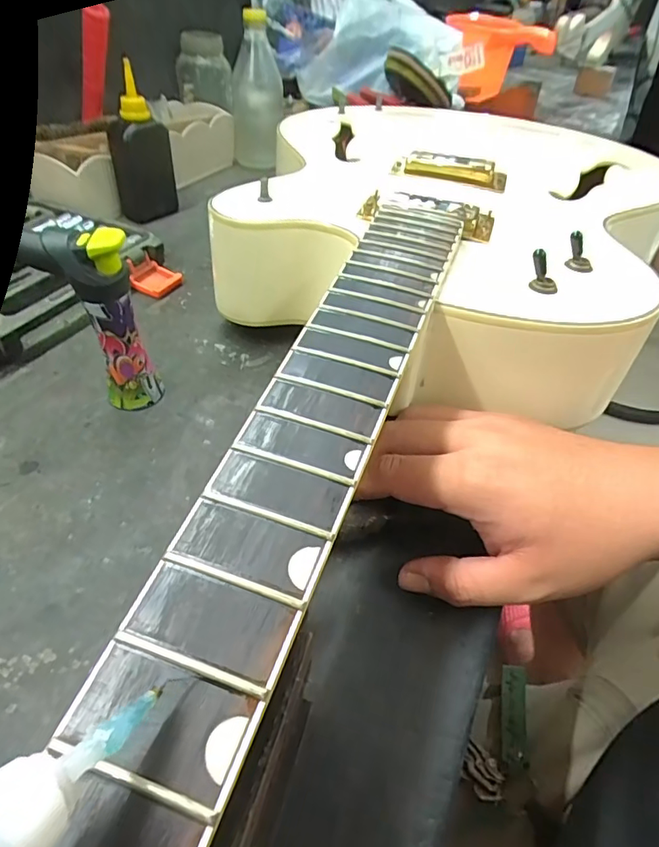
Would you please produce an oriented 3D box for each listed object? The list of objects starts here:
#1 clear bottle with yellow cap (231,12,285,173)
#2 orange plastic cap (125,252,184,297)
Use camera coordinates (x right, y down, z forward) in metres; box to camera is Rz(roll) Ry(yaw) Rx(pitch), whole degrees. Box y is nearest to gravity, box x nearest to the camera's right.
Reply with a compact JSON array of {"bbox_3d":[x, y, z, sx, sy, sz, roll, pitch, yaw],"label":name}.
[{"bbox_3d":[-0.097,-0.443,0.673,0.066,0.171,0.059,-2,45,-9],"label":"clear bottle with yellow cap"},{"bbox_3d":[-0.161,-0.136,0.460,0.039,0.021,0.037,23,47,16],"label":"orange plastic cap"}]

